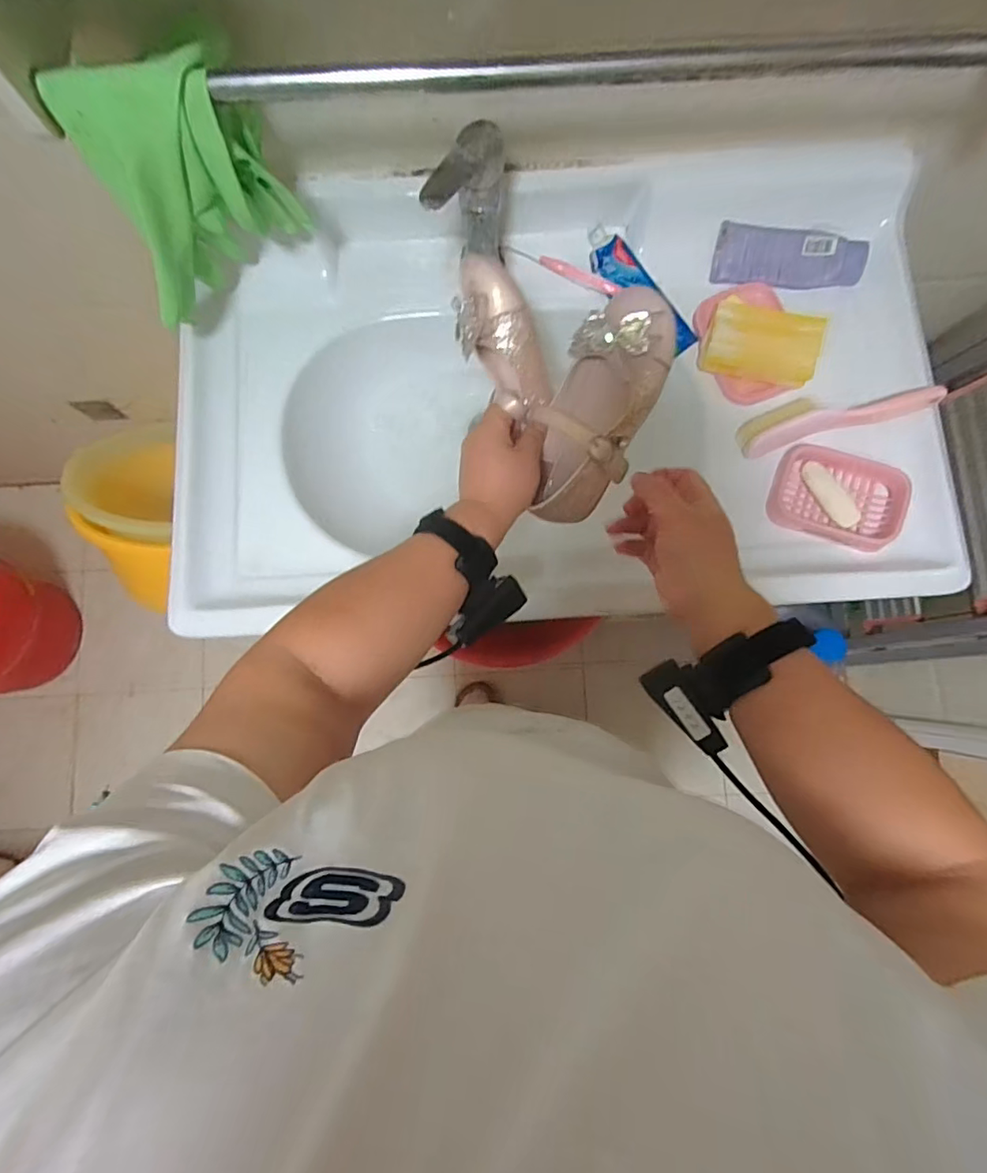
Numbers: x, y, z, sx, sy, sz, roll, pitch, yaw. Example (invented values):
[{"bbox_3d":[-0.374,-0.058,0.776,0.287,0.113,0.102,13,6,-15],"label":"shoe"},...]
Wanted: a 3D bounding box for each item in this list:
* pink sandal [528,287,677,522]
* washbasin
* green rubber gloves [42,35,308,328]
[{"bbox_3d":[0.086,-0.148,0.461,0.082,0.054,0.185,21,105,4],"label":"pink sandal"},{"bbox_3d":[0.062,-0.206,0.620,0.801,0.156,0.464,-4,81,-1],"label":"washbasin"},{"bbox_3d":[-0.260,-0.339,0.471,0.161,0.194,0.081,-32,82,-5],"label":"green rubber gloves"}]

